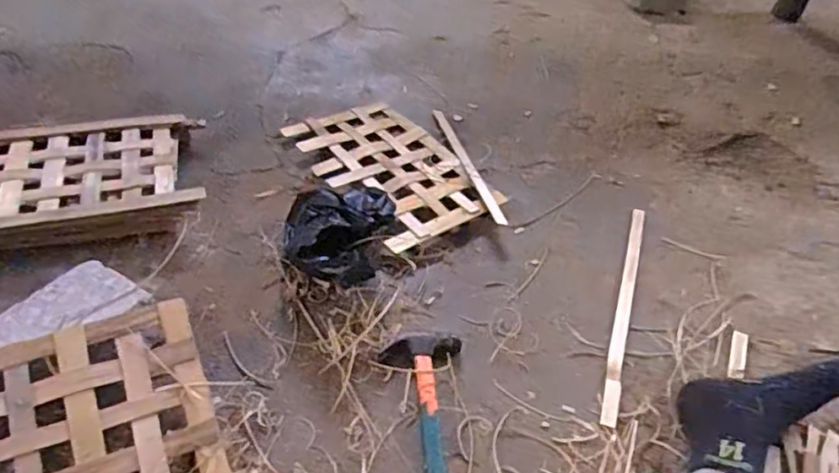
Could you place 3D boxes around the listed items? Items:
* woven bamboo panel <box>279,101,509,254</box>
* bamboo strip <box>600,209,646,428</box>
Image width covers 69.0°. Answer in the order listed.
[{"bbox_3d":[-0.050,-0.123,1.031,0.217,0.020,0.359,-26,54,-27],"label":"woven bamboo panel"},{"bbox_3d":[0.298,0.095,0.883,0.022,0.006,0.412,17,47,10],"label":"bamboo strip"}]

